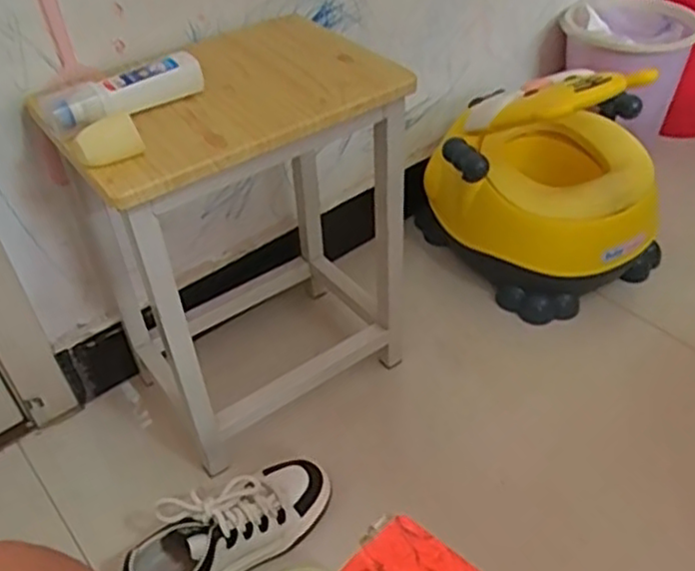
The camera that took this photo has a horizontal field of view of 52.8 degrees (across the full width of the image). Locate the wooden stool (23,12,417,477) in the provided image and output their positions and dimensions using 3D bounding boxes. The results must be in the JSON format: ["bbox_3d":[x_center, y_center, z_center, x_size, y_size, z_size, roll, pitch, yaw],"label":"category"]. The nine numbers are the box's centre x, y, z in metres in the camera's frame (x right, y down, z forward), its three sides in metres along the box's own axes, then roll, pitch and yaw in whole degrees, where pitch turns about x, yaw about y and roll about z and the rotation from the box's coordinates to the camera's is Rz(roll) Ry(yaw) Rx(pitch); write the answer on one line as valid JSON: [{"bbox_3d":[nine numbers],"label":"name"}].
[{"bbox_3d":[-0.118,-0.063,0.837,0.341,0.450,0.248,-27,47,-23],"label":"wooden stool"}]

